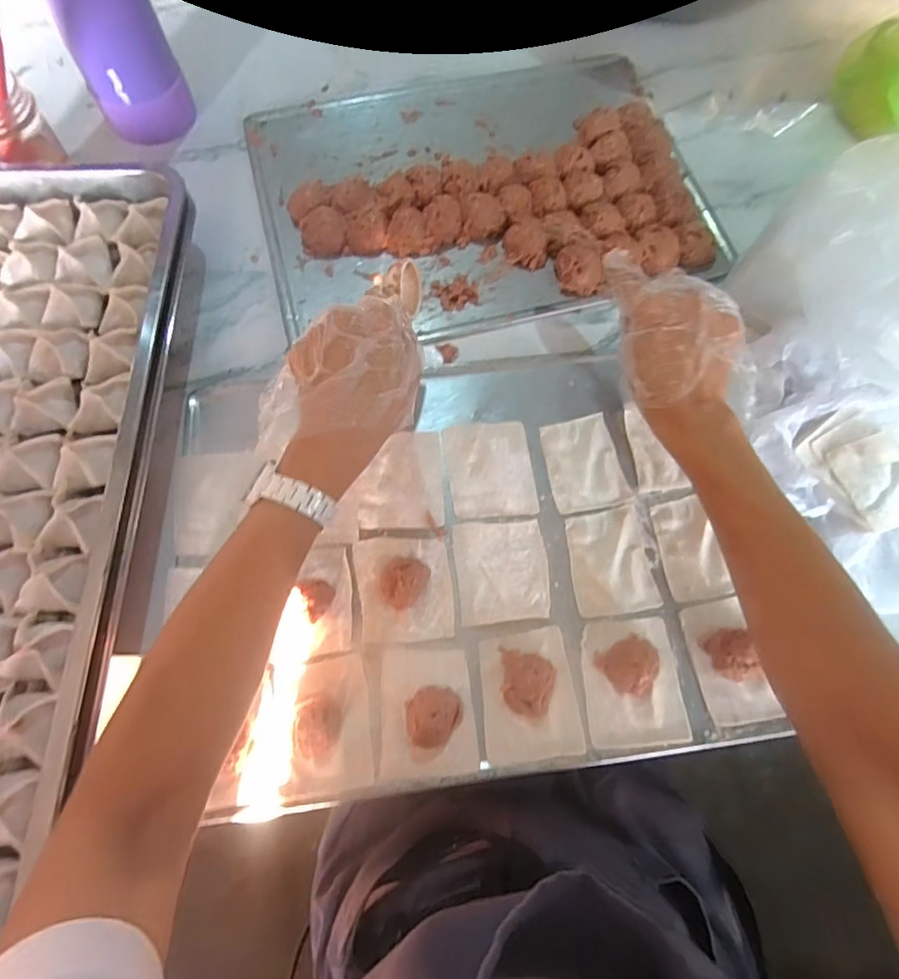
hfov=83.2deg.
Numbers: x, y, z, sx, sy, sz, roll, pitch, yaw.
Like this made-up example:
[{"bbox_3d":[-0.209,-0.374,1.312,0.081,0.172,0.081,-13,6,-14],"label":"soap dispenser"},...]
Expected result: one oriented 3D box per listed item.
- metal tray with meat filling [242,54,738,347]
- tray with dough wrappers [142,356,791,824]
[{"bbox_3d":[0.029,-0.319,0.527,0.442,0.025,0.332,-15,72,-6],"label":"metal tray with meat filling"},{"bbox_3d":[-0.004,0.048,0.396,0.421,0.027,0.319,-6,71,-4],"label":"tray with dough wrappers"}]

